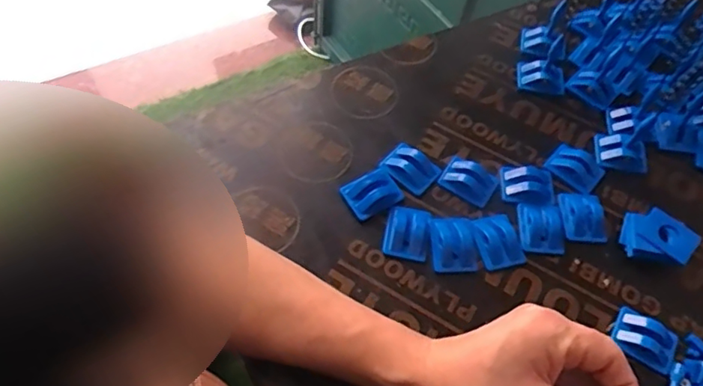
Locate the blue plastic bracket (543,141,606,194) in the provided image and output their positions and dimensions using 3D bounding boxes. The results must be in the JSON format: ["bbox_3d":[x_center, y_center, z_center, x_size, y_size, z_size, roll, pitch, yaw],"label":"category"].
[{"bbox_3d":[0.196,-0.023,0.479,0.045,0.008,0.040,41,65,19],"label":"blue plastic bracket"}]

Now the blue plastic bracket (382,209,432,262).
[{"bbox_3d":[0.045,0.031,0.433,0.034,0.011,0.042,12,59,4],"label":"blue plastic bracket"}]

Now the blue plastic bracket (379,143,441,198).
[{"bbox_3d":[0.051,-0.021,0.465,0.044,0.007,0.036,39,64,18],"label":"blue plastic bracket"}]

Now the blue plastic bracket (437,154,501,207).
[{"bbox_3d":[0.099,-0.010,0.462,0.043,0.007,0.035,34,63,16],"label":"blue plastic bracket"}]

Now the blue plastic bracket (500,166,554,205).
[{"bbox_3d":[0.148,-0.008,0.460,0.044,0.009,0.033,5,59,0],"label":"blue plastic bracket"}]

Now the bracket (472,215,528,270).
[{"bbox_3d":[0.117,0.038,0.437,0.035,0.009,0.042,-11,60,-10],"label":"bracket"}]

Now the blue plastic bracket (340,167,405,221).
[{"bbox_3d":[0.017,-0.001,0.447,0.044,0.016,0.035,-25,64,-18],"label":"blue plastic bracket"}]

